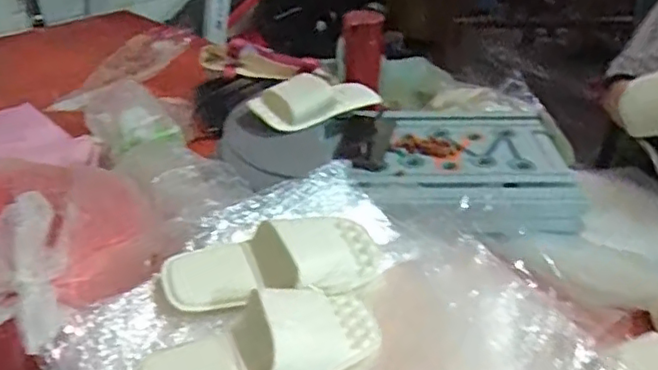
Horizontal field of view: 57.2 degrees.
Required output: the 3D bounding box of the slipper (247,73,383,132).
[{"bbox_3d":[-0.007,-0.122,0.929,0.217,0.086,0.059,-18,35,-28],"label":"slipper"}]

